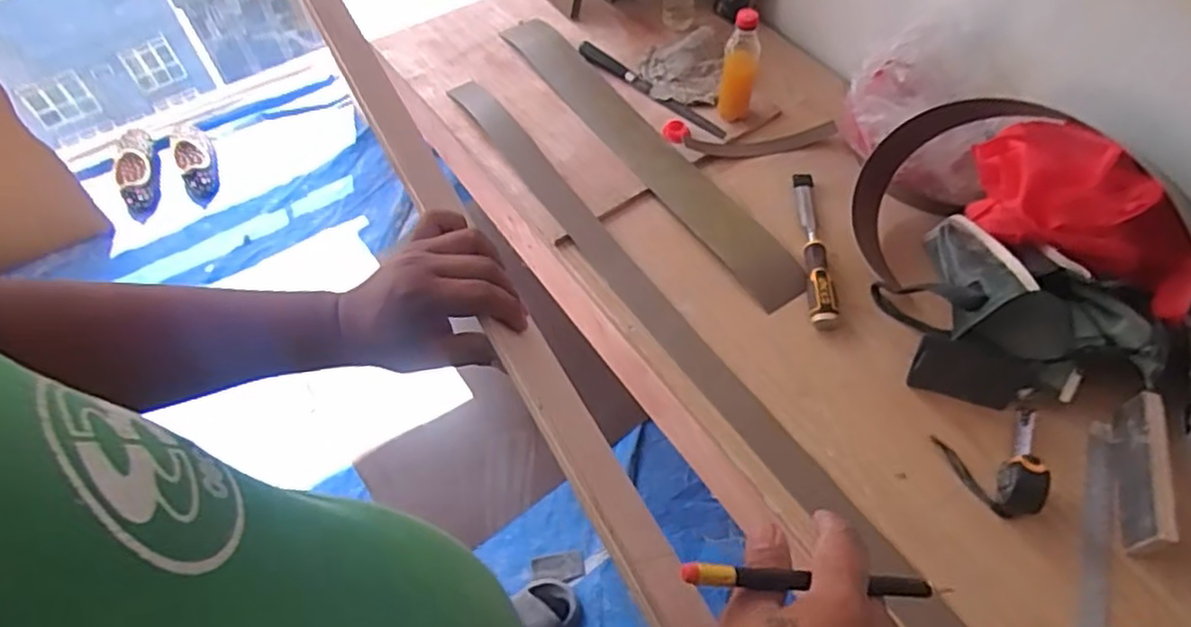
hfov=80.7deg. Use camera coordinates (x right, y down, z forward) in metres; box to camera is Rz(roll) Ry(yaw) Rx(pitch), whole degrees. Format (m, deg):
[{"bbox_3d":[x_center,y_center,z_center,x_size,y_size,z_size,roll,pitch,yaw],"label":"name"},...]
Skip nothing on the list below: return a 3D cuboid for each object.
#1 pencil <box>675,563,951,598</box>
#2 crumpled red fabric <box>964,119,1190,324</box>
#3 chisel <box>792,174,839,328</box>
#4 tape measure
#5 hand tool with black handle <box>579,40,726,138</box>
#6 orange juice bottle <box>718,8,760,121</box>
[{"bbox_3d":[0.115,0.135,0.354,0.152,0.006,0.012,9,55,-17],"label":"pencil"},{"bbox_3d":[0.576,-0.107,0.828,0.117,0.107,0.273,-28,60,-15],"label":"crumpled red fabric"},{"bbox_3d":[0.310,-0.103,0.992,0.035,0.024,0.278,2,57,4],"label":"chisel"},{"bbox_3d":[0.476,0.162,0.787,0.125,0.050,0.117,-14,57,-7],"label":"tape measure"},{"bbox_3d":[0.090,-0.388,1.199,0.029,0.014,0.330,-40,64,-21],"label":"hand tool with black handle"},{"bbox_3d":[0.226,-0.387,1.095,0.054,0.171,0.055,8,58,7],"label":"orange juice bottle"}]

